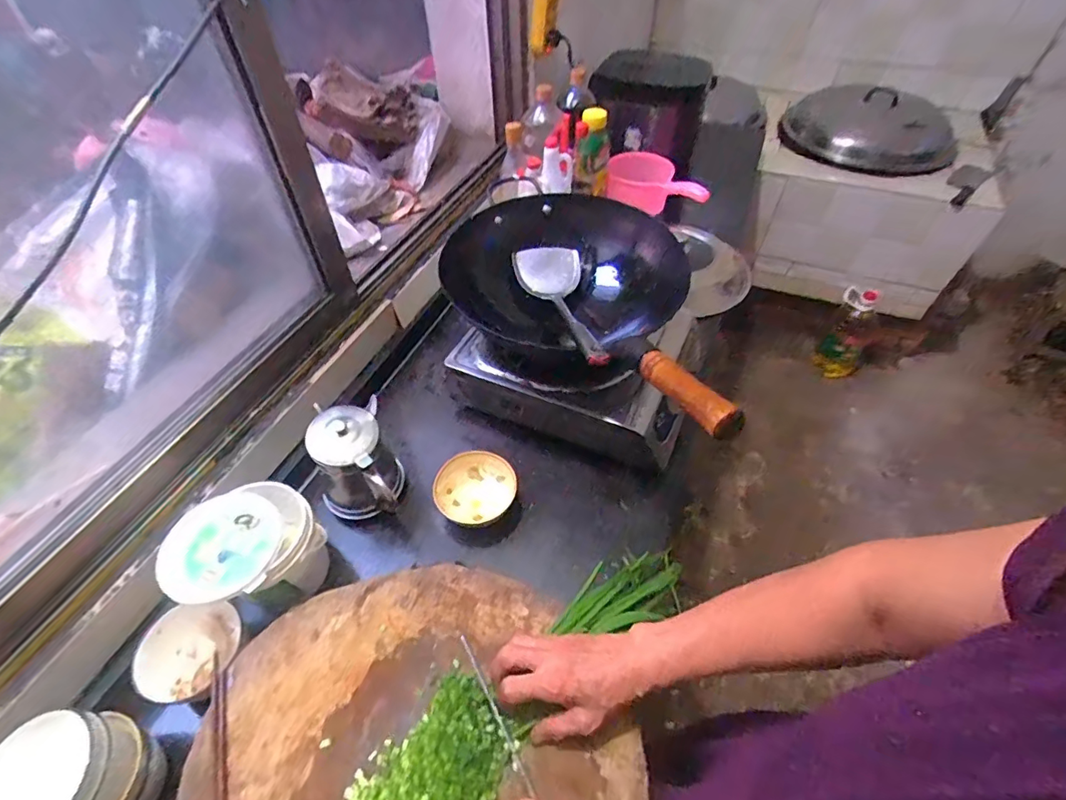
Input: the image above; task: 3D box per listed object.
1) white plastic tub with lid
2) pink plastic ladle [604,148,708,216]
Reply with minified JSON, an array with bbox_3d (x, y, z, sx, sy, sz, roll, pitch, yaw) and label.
[{"bbox_3d":[-0.334,0.195,0.607,0.131,0.146,0.135,-1,49,1],"label":"white plastic tub with lid"},{"bbox_3d":[0.289,-0.474,1.136,0.236,0.142,0.095,32,57,25],"label":"pink plastic ladle"}]

